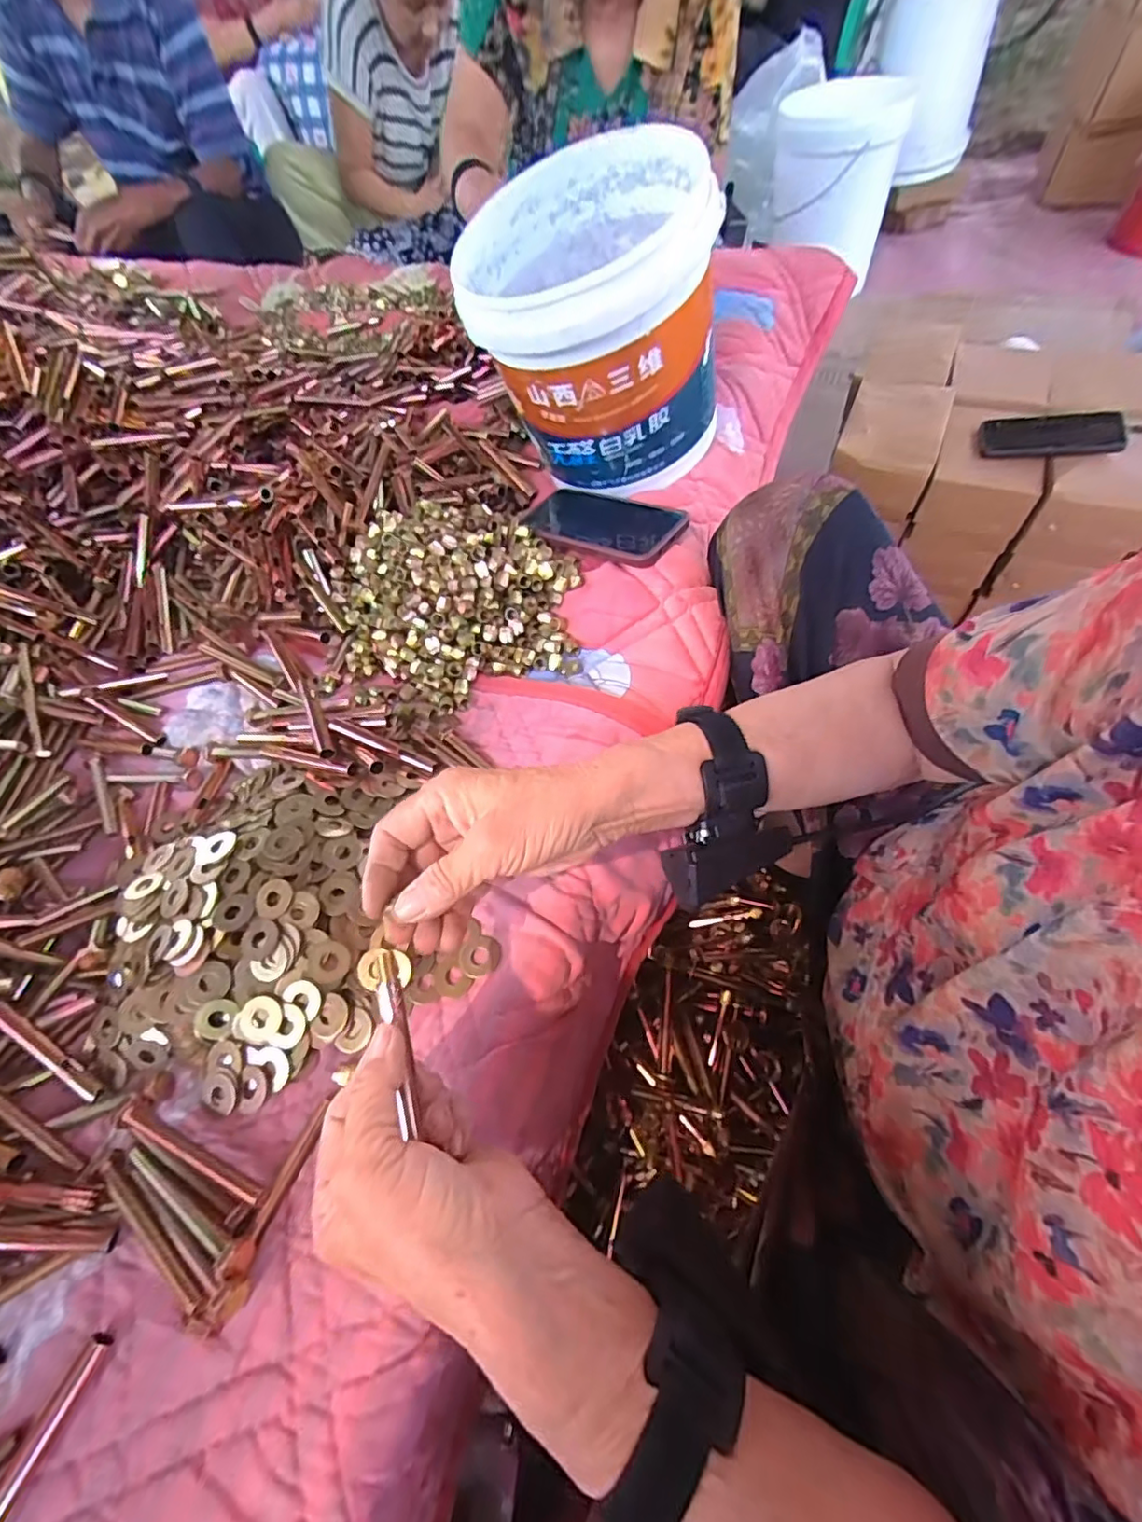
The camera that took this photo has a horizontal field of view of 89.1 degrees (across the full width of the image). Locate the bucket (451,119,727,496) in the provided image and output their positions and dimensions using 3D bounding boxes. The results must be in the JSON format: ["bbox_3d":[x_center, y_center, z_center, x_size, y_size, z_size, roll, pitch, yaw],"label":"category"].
[{"bbox_3d":[0.014,-0.386,0.526,0.200,0.209,0.220,-4,60,6],"label":"bucket"}]

